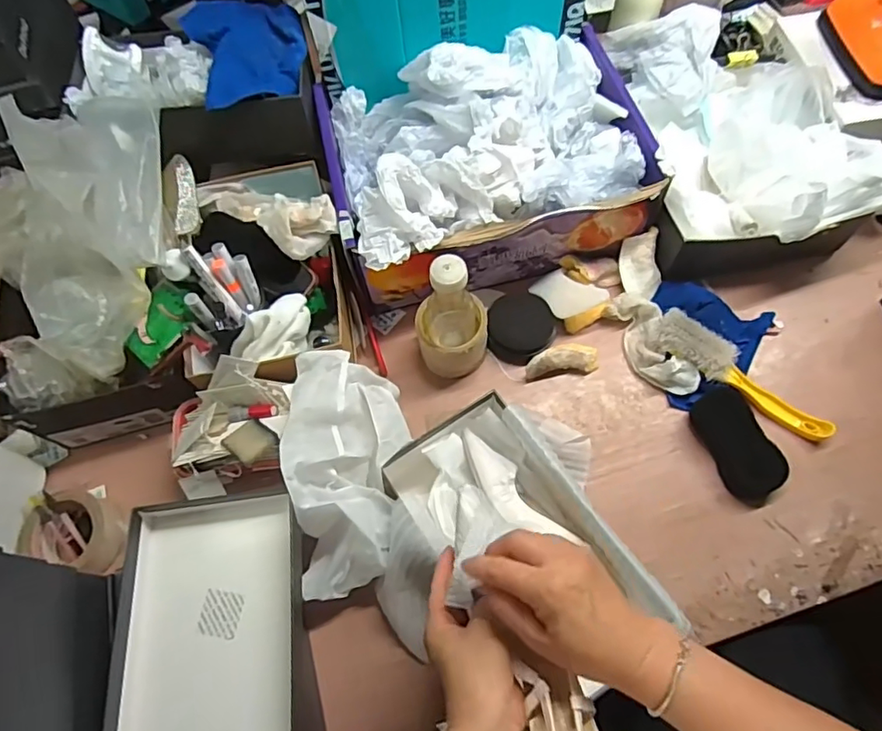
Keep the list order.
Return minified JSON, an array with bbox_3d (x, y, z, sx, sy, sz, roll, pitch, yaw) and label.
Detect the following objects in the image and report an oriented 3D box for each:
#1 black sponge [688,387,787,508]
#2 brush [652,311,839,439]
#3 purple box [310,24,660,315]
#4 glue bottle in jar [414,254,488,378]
[{"bbox_3d":[0.349,0.093,0.652,0.063,0.035,0.135,-21,66,-6],"label":"black sponge"},{"bbox_3d":[0.365,0.018,0.679,0.231,0.051,0.054,38,73,18],"label":"brush"},{"bbox_3d":[0.058,-0.269,0.724,0.390,0.177,0.300,-14,66,-3],"label":"purple box"},{"bbox_3d":[0.013,-0.055,0.654,0.086,0.172,0.074,0,66,3],"label":"glue bottle in jar"}]

